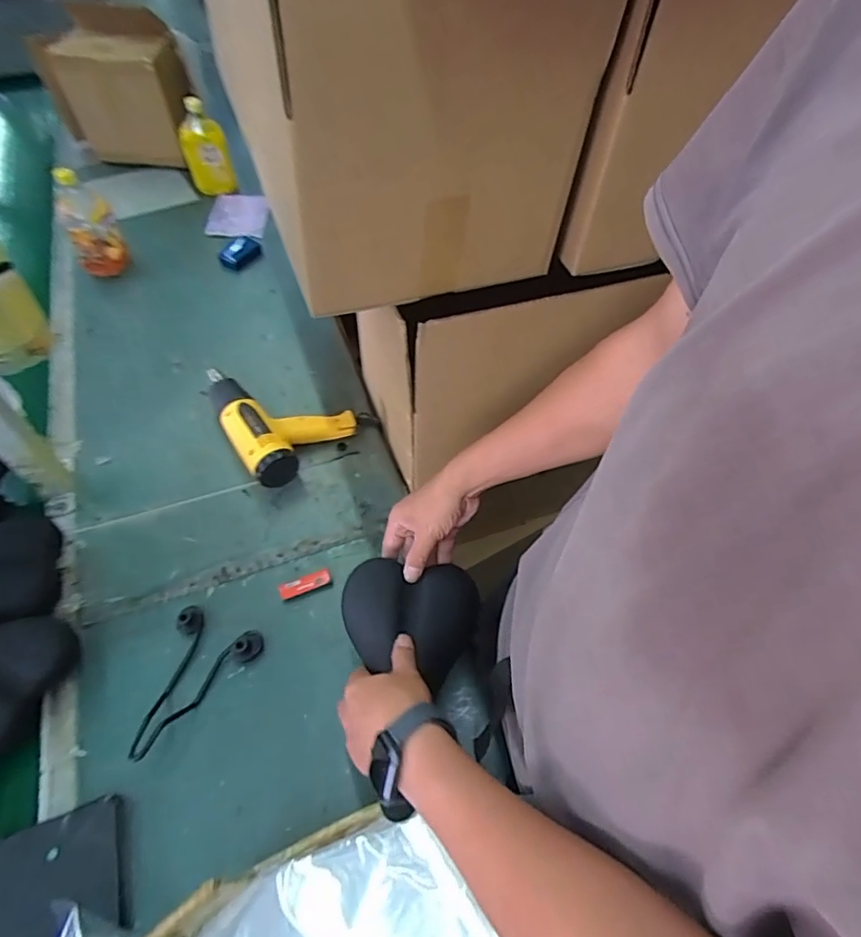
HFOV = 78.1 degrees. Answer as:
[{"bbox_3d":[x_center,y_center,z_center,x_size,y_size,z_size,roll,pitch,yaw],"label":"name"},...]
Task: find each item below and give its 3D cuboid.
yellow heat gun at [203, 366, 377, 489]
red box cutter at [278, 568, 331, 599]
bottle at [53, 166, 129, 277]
[{"bbox_3d":[-0.250,-0.112,0.928,0.234,0.071,0.261,-30,61,-23],"label":"yellow heat gun"},{"bbox_3d":[-0.181,0.166,0.765,0.073,0.013,0.026,-16,57,-15],"label":"red box cutter"},{"bbox_3d":[-0.716,-0.515,1.116,0.096,0.184,0.083,-21,58,-18],"label":"bottle"}]

